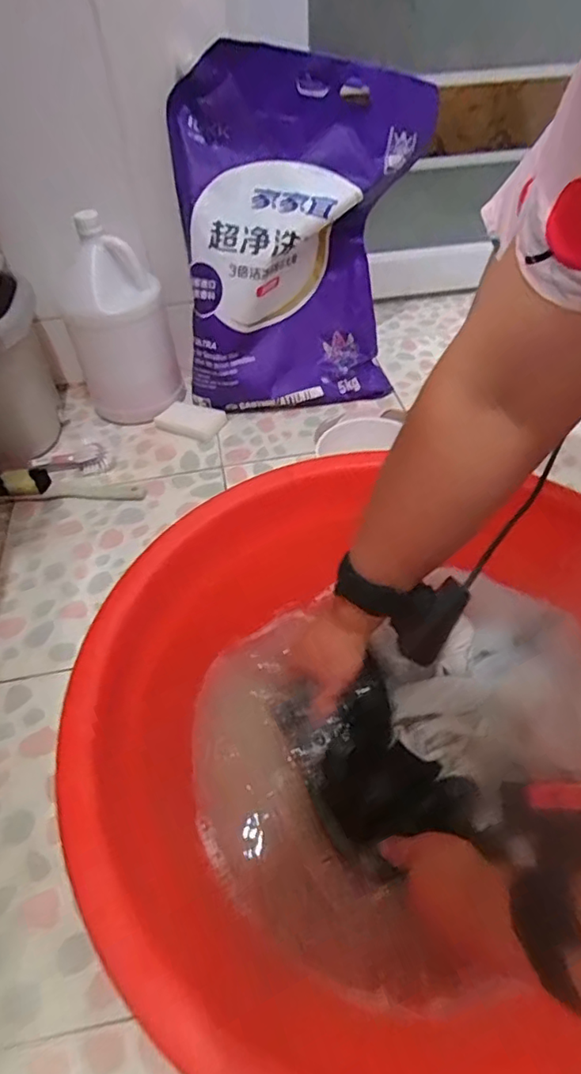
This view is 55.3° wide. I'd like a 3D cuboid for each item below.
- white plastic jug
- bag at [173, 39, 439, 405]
[{"bbox_3d":[-0.268,-0.332,0.885,0.151,0.283,0.138,-20,50,-16],"label":"white plastic jug"},{"bbox_3d":[0.013,-0.427,0.839,0.362,0.466,0.097,1,26,-3],"label":"bag"}]

